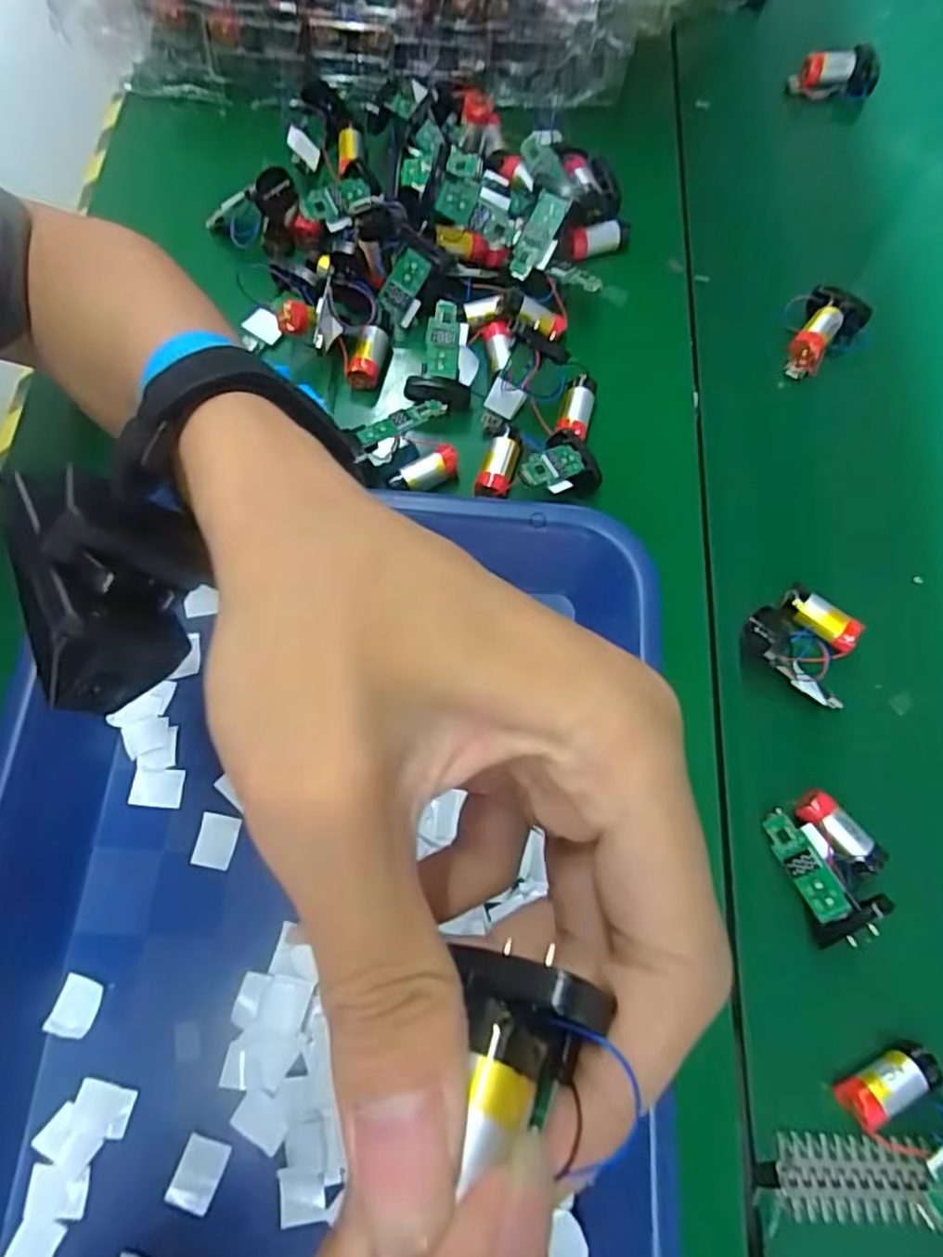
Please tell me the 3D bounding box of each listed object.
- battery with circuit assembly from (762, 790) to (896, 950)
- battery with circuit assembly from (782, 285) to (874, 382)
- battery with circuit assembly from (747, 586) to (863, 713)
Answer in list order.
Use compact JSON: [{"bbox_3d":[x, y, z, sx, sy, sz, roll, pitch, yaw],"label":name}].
[{"bbox_3d":[0.148,0.094,0.271,0.038,0.021,0.053,-21,71,-8],"label":"battery with circuit assembly"},{"bbox_3d":[0.190,-0.158,0.367,0.032,0.027,0.048,33,73,11],"label":"battery with circuit assembly"},{"bbox_3d":[0.151,0.005,0.308,0.051,0.021,0.041,23,71,8],"label":"battery with circuit assembly"}]

